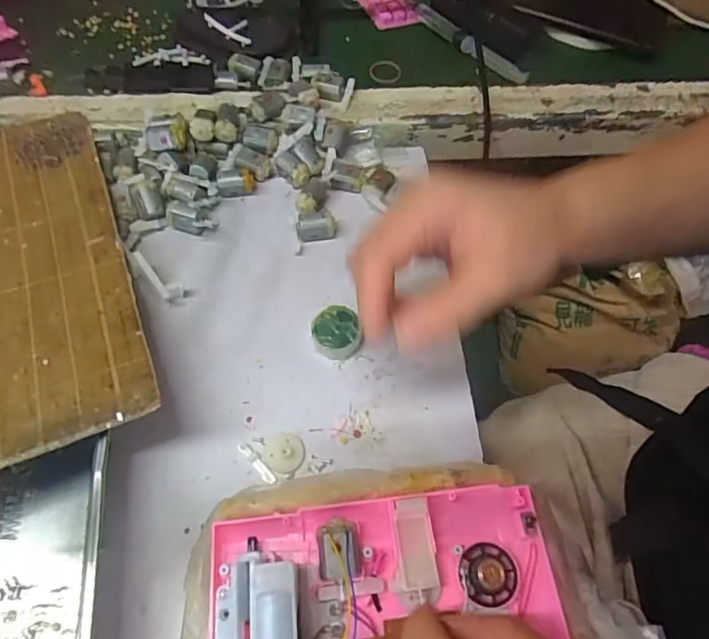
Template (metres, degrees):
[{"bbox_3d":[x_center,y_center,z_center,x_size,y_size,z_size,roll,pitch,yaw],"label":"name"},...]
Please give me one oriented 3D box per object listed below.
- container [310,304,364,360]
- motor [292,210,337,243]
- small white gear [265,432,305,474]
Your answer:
[{"bbox_3d":[-0.013,0.009,0.343,0.032,0.018,0.032,2,61,-3],"label":"container"},{"bbox_3d":[-0.030,-0.071,0.383,0.032,0.019,0.018,-1,61,-4],"label":"motor"},{"bbox_3d":[-0.042,0.080,0.309,0.023,0.006,0.023,2,61,-3],"label":"small white gear"}]

